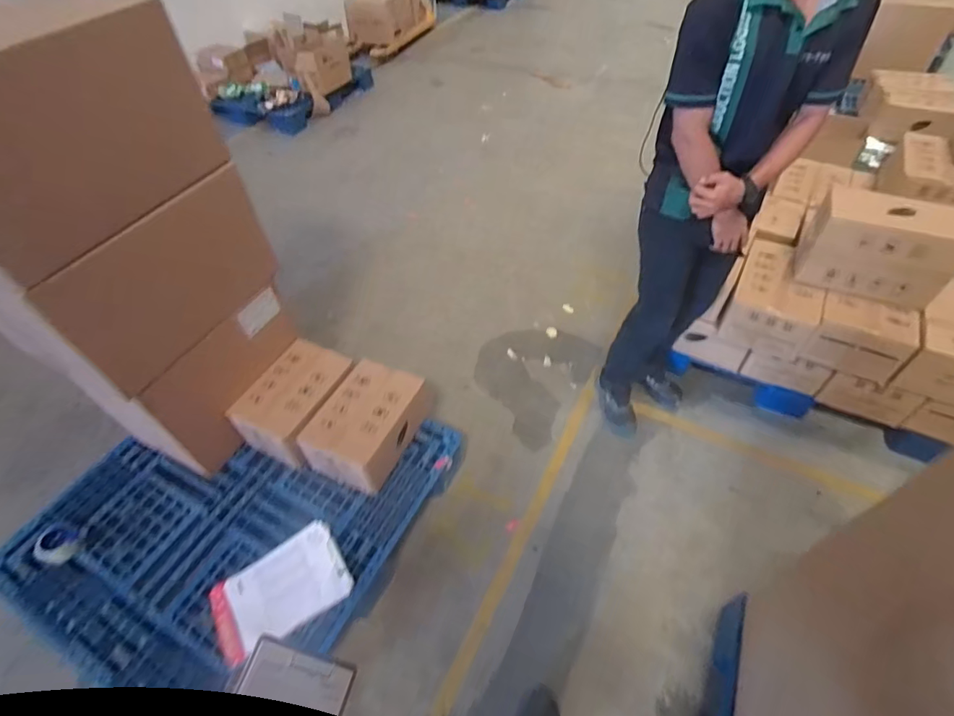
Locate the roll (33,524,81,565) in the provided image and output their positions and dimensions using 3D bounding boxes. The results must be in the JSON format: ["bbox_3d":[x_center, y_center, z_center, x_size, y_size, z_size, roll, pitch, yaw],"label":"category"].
[{"bbox_3d":[-1.205,0.531,1.380,0.119,0.043,0.100,16,53,16],"label":"roll"}]

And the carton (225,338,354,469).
[{"bbox_3d":[-0.588,0.126,1.598,0.250,0.167,0.389,18,54,17],"label":"carton"}]

